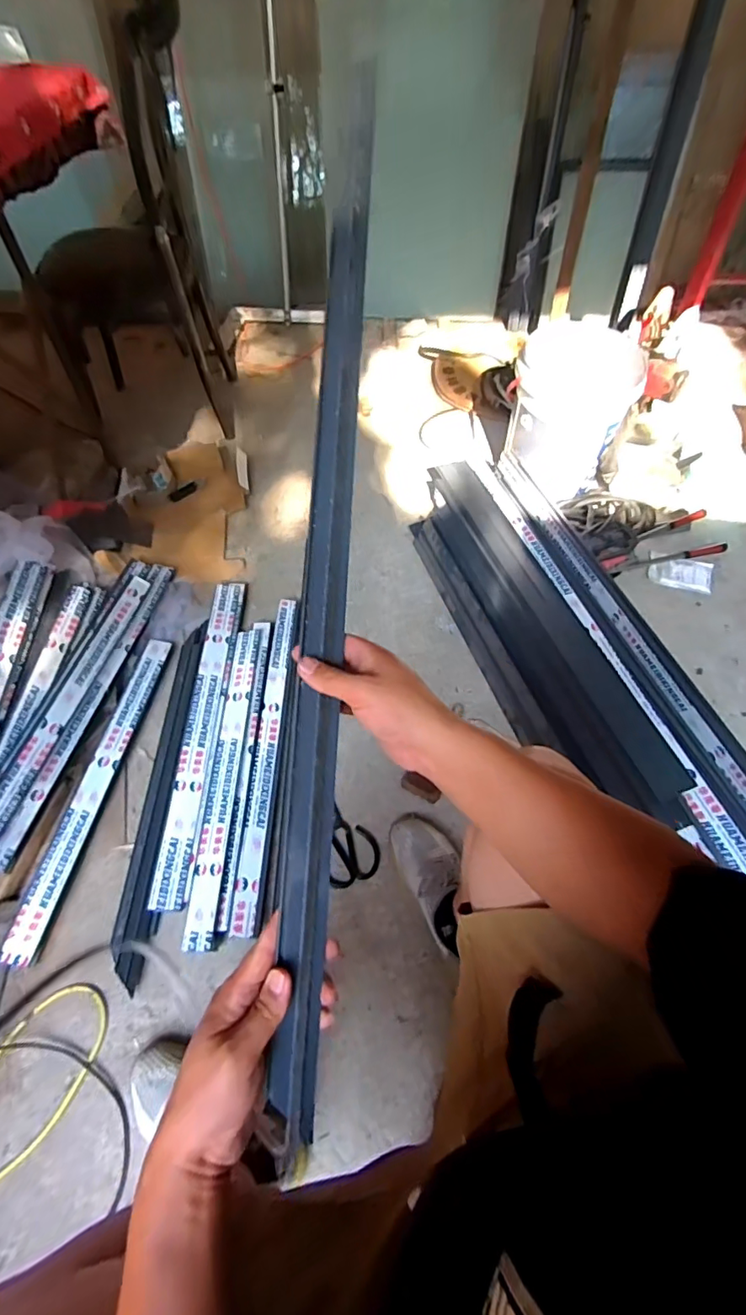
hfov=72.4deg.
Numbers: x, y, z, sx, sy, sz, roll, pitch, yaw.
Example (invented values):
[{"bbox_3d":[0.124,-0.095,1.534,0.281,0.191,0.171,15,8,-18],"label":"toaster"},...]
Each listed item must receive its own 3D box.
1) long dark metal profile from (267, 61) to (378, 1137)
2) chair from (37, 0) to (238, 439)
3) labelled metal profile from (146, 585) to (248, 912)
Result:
[{"bbox_3d":[-0.041,-0.150,0.507,0.049,0.016,1.047,3,79,0],"label":"long dark metal profile"},{"bbox_3d":[-0.614,-1.028,1.331,0.384,0.802,0.445,-4,58,-4],"label":"chair"},{"bbox_3d":[-0.348,0.133,1.072,0.070,0.034,0.706,1,58,-1],"label":"labelled metal profile"}]

